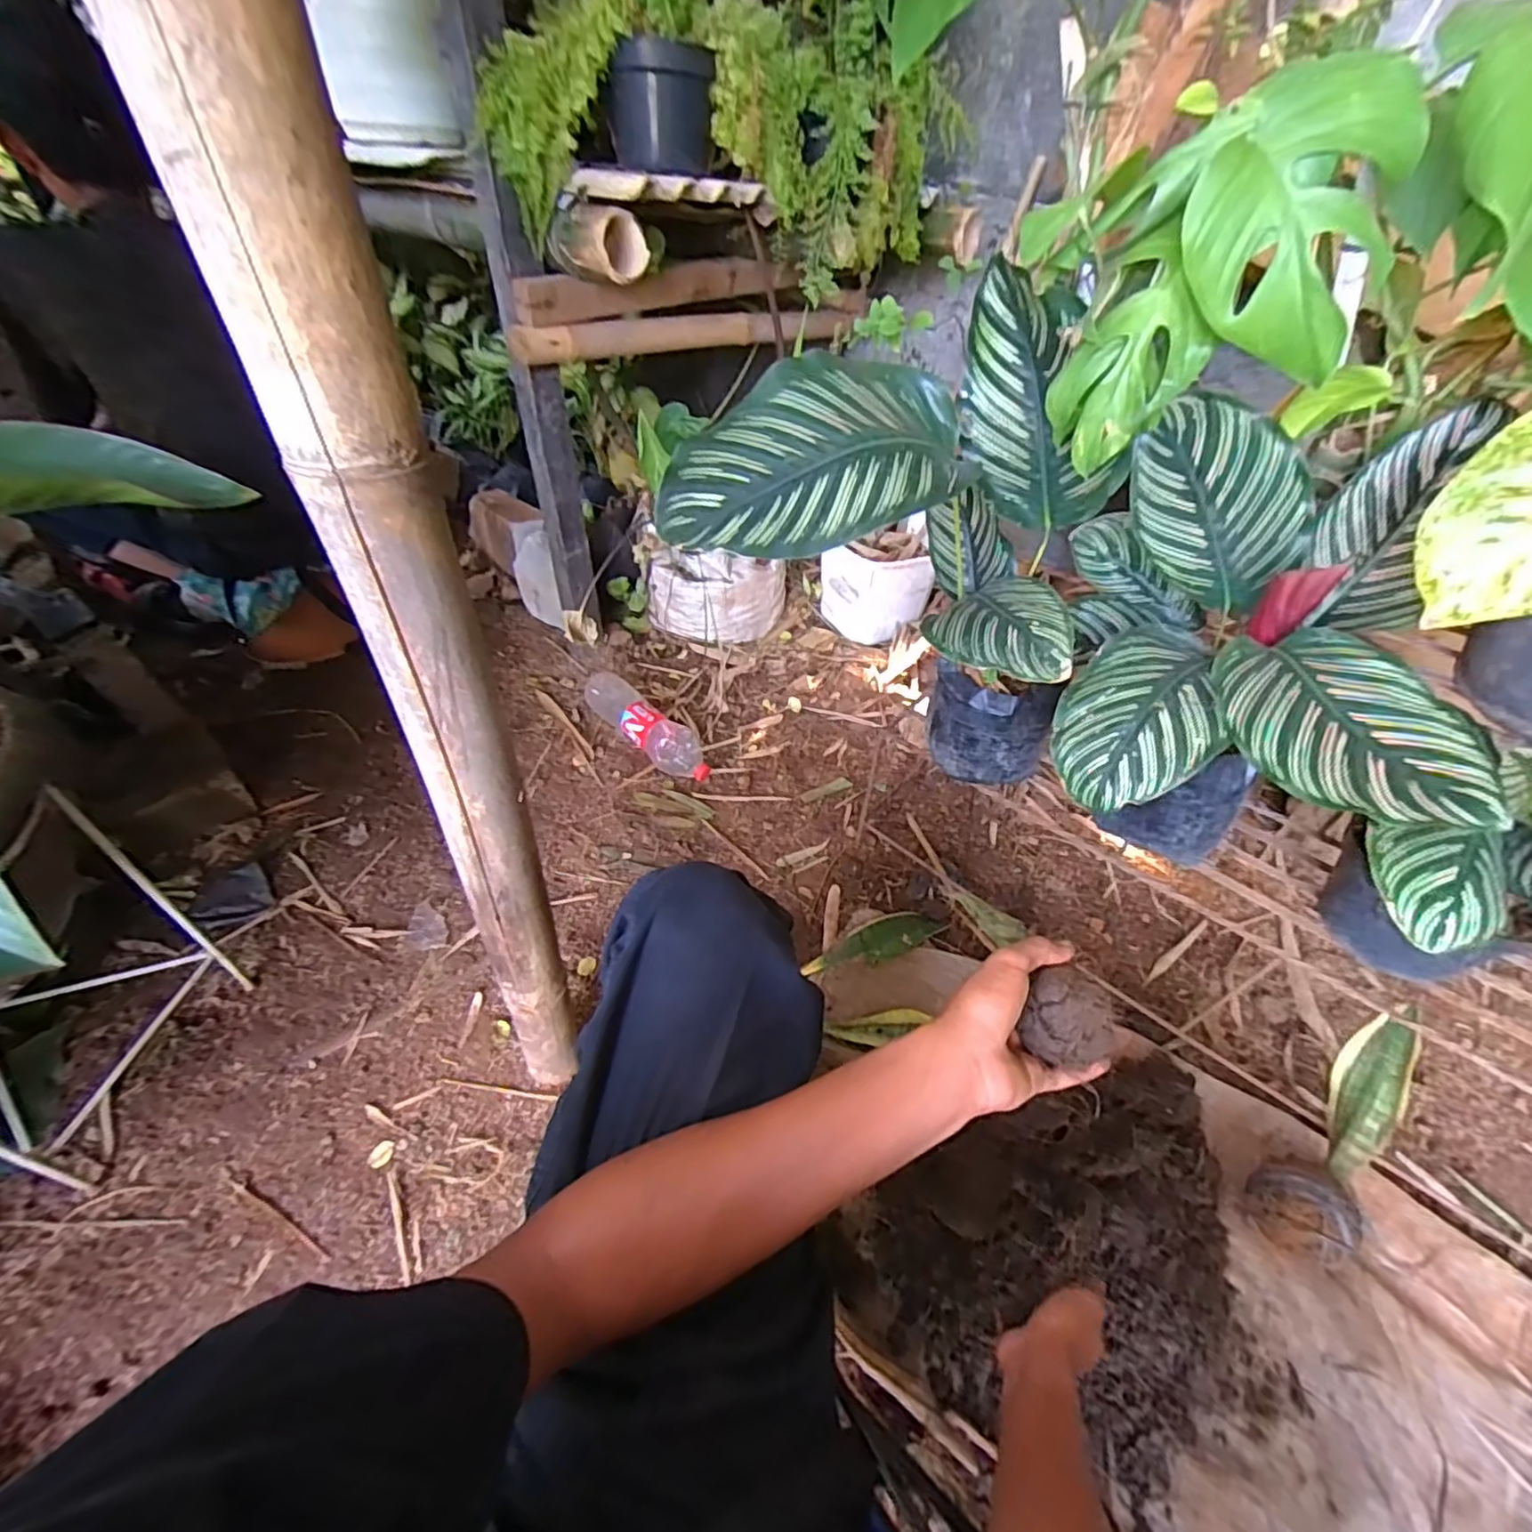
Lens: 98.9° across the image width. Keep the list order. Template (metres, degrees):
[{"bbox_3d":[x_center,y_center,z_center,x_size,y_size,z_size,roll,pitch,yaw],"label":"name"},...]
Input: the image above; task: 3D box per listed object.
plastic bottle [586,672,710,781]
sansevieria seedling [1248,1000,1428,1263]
[{"bbox_3d":[-0.235,-0.078,1.270,0.316,0.076,0.090,34,52,22],"label":"plastic bottle"},{"bbox_3d":[0.657,0.405,0.729,0.108,0.084,0.307,35,76,23],"label":"sansevieria seedling"}]

